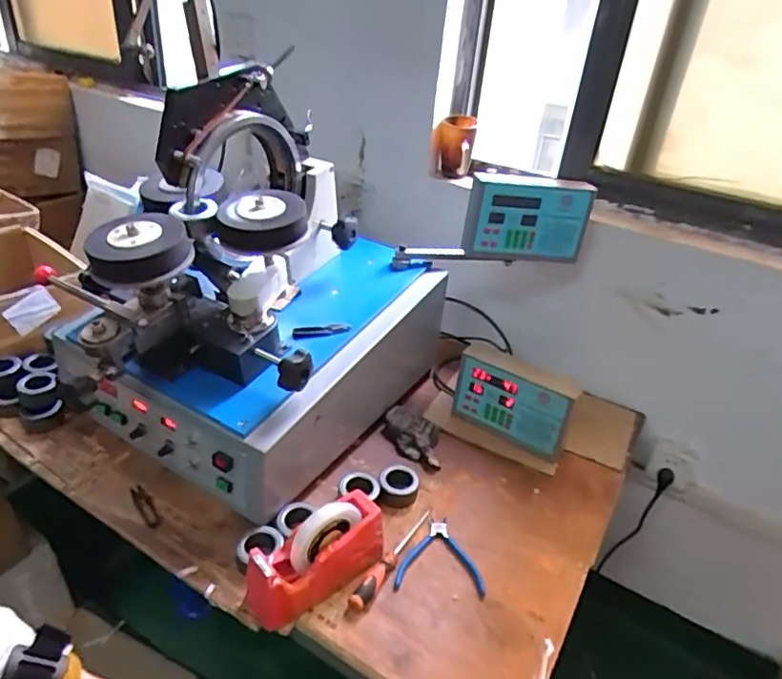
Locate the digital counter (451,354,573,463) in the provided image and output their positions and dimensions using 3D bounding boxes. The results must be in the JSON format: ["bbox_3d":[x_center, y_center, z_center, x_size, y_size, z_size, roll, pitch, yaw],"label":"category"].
[{"bbox_3d":[0.227,0.127,1.091,0.224,0.140,0.038,26,38,29],"label":"digital counter"}]

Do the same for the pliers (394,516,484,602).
[{"bbox_3d":[0.074,0.330,0.874,0.130,0.013,0.132,6,32,0],"label":"pliers"}]

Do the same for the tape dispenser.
[{"bbox_3d":[-0.104,0.297,0.794,0.197,0.111,0.084,-23,42,-37],"label":"tape dispenser"}]

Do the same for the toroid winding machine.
[{"bbox_3d":[-0.184,-0.101,1.024,0.416,0.597,0.659,17,34,17],"label":"toroid winding machine"}]

